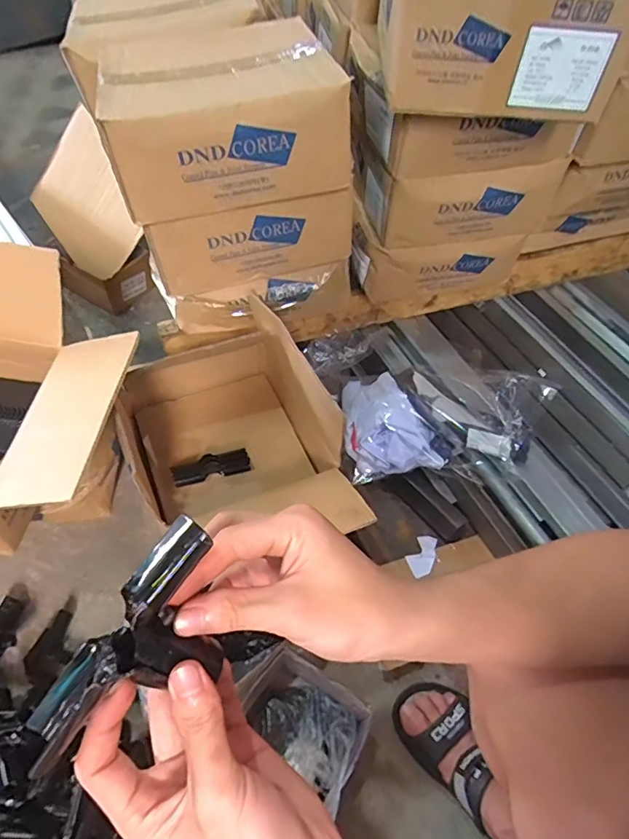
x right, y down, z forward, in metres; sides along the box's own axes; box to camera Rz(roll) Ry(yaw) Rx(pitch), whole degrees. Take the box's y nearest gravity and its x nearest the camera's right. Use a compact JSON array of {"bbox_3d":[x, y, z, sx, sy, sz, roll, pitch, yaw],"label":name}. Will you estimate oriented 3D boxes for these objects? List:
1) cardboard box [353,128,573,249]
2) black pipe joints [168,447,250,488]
[{"bbox_3d":[0.264,-0.409,0.896,0.353,0.127,0.177,-7,54,-10],"label":"cardboard box"},{"bbox_3d":[-0.177,0.081,0.877,0.131,0.027,0.038,-11,54,-13],"label":"black pipe joints"}]

